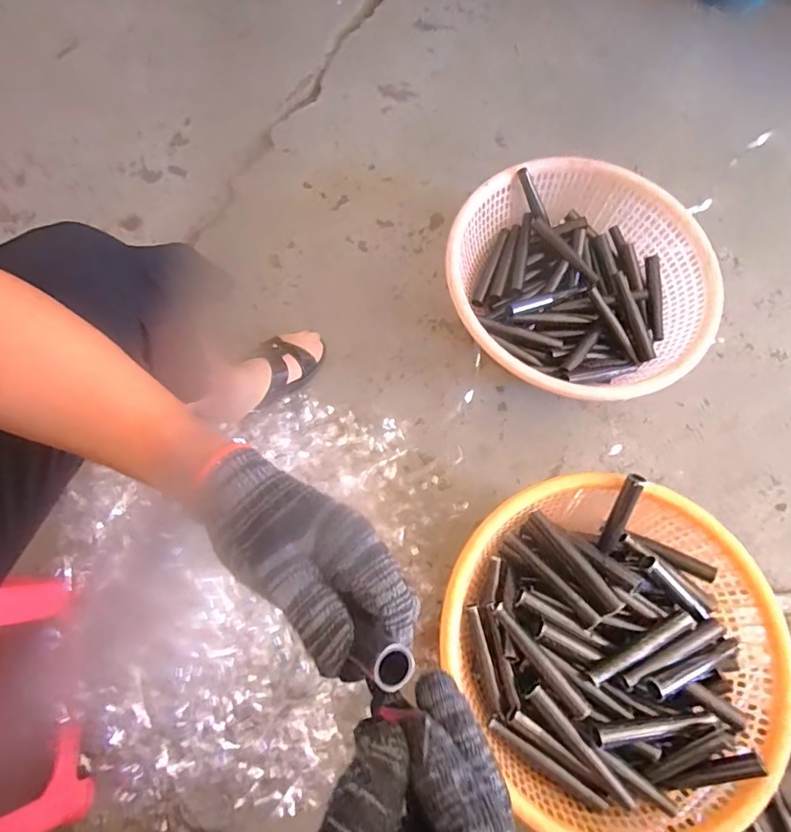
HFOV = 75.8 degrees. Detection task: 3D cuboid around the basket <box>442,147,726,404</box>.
[{"bbox_3d":[0.288,-0.213,0.810,0.388,0.108,0.388,0,71,-1],"label":"basket"}]

